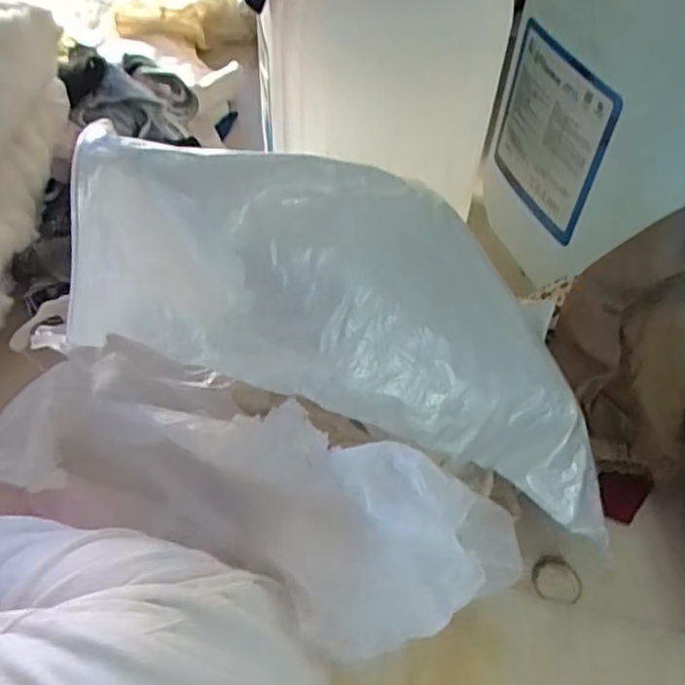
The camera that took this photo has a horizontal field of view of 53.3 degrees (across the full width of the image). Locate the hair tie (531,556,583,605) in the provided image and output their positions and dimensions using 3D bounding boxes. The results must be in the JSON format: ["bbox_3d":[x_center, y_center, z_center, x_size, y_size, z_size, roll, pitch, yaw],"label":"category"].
[{"bbox_3d":[0.192,0.211,0.609,0.045,0.010,0.045,2,50,-2],"label":"hair tie"}]

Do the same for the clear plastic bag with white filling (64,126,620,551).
[{"bbox_3d":[0.026,-0.033,0.572,0.464,0.120,0.220,25,48,-16],"label":"clear plastic bag with white filling"}]

